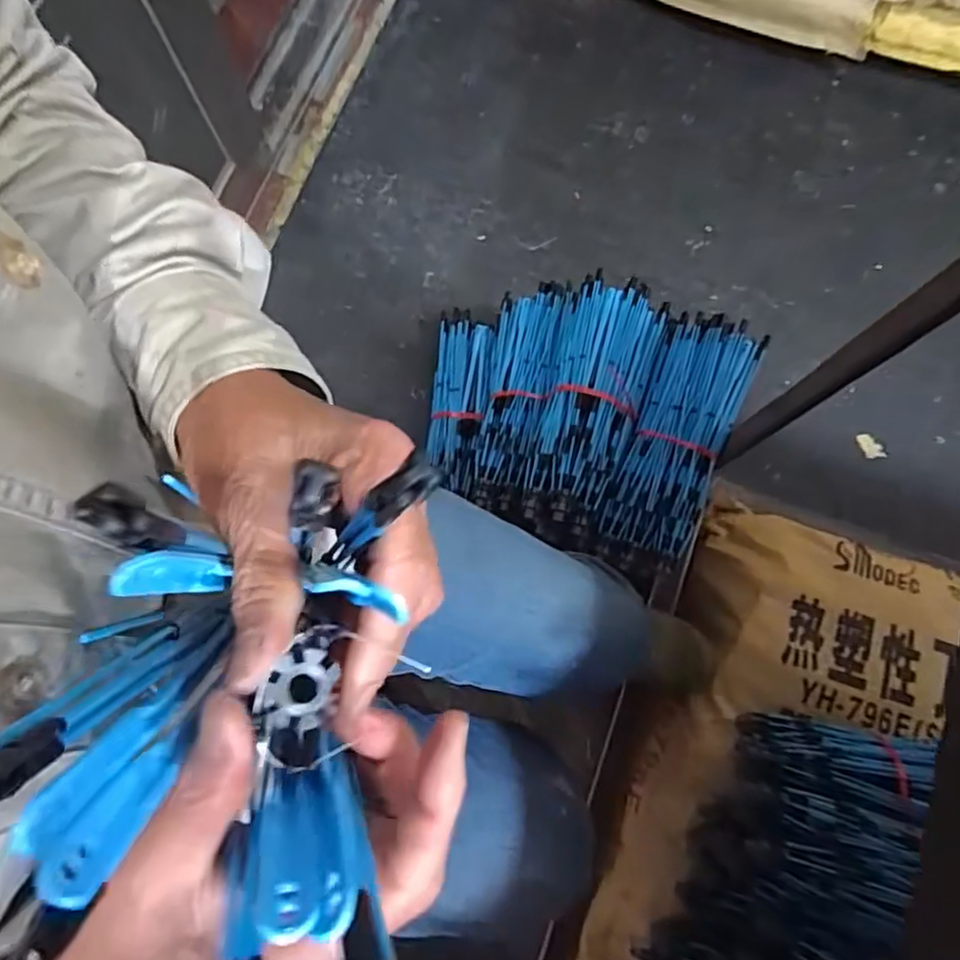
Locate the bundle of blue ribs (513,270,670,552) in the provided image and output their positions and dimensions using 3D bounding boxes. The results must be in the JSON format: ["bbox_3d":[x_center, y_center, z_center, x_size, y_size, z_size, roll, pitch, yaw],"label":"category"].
[{"bbox_3d":[0.133,-0.099,0.777,0.126,0.051,0.304,18,77,3],"label":"bundle of blue ribs"}]

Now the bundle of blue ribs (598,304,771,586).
[{"bbox_3d":[0.236,-0.044,0.748,0.110,0.067,0.302,21,78,4],"label":"bundle of blue ribs"}]

